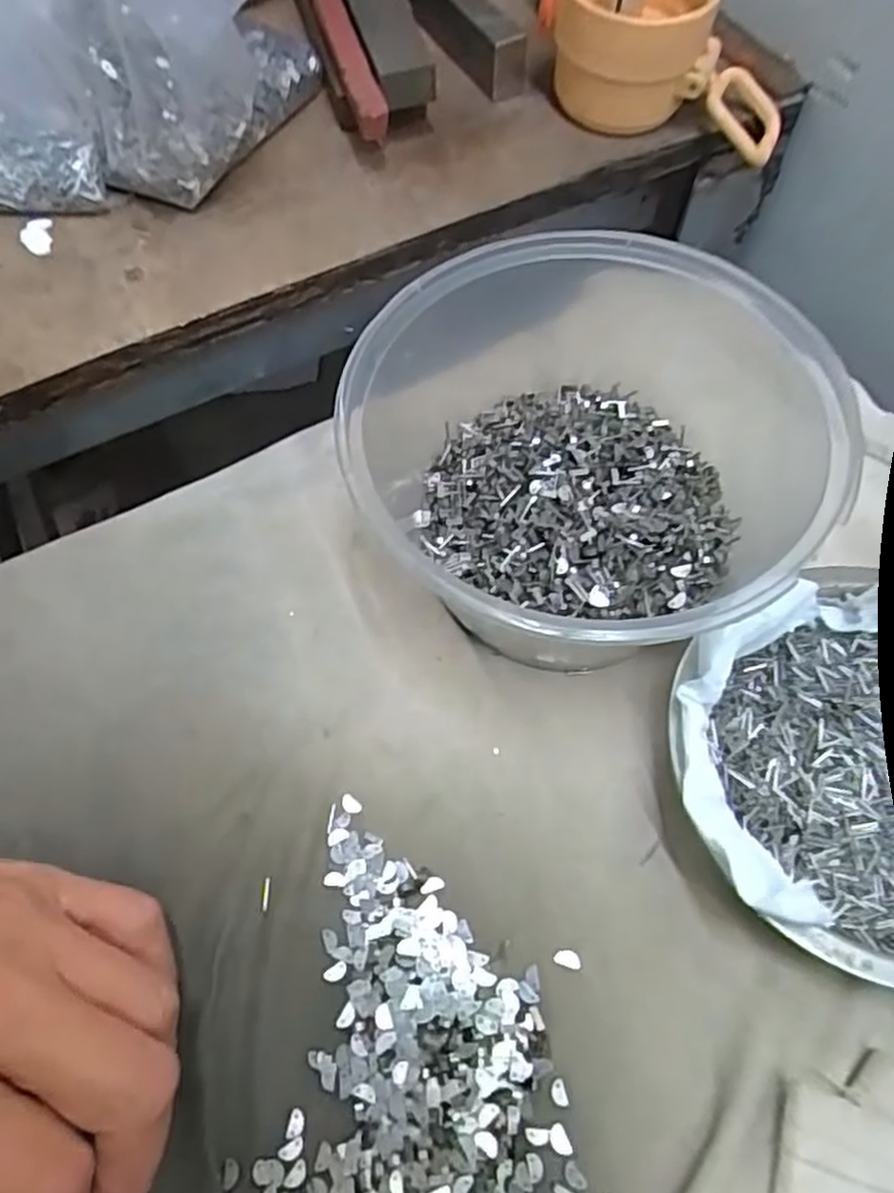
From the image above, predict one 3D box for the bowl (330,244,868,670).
[{"bbox_3d":[0.056,-0.055,0.243,0.143,0.055,0.130,0,67,0],"label":"bowl"}]

